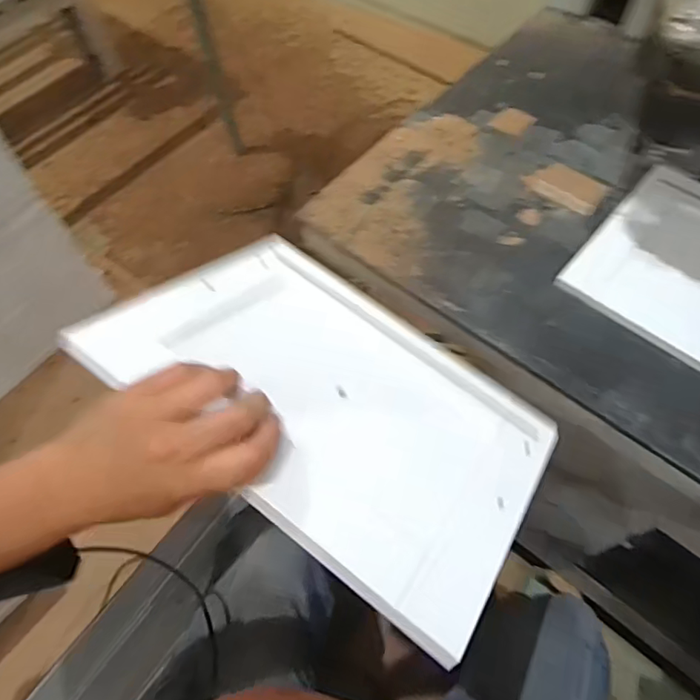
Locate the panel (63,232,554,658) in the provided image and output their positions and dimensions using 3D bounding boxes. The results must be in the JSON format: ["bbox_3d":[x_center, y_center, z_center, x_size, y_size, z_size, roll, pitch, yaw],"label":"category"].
[{"bbox_3d":[-0.008,0.033,0.389,0.286,0.024,0.220,36,39,11],"label":"panel"}]

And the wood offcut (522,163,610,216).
[{"bbox_3d":[0.245,-0.186,0.631,0.085,0.019,0.038,30,66,18],"label":"wood offcut"}]

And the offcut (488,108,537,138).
[{"bbox_3d":[0.206,-0.288,0.699,0.047,0.010,0.039,38,69,21],"label":"offcut"}]

